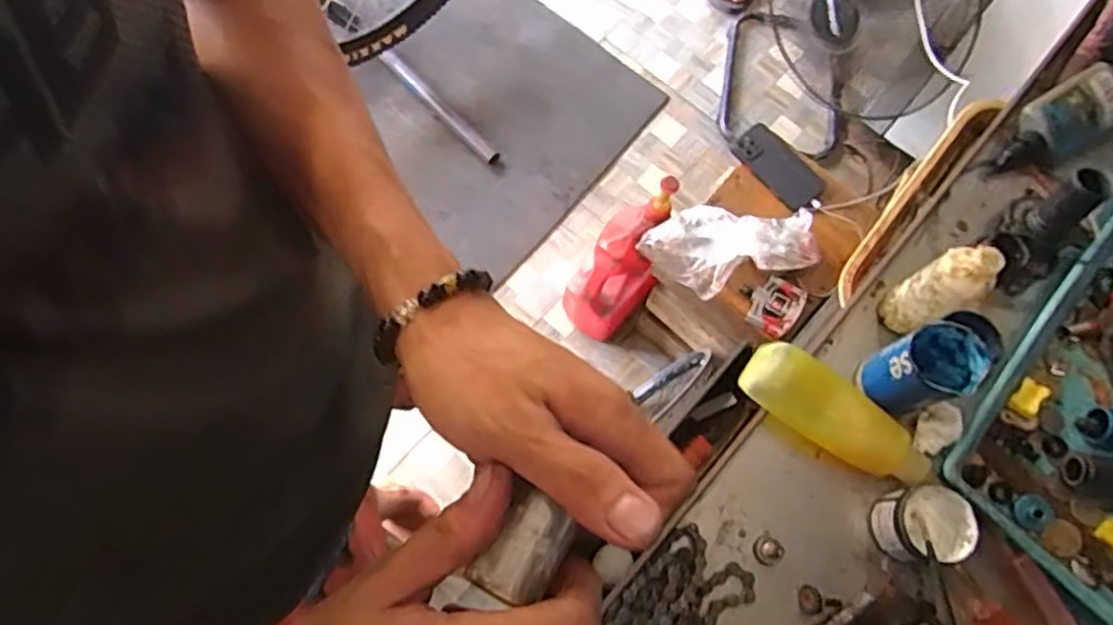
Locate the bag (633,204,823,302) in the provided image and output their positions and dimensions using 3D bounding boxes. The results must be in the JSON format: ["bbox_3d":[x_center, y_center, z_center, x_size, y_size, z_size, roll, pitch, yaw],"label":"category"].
[{"bbox_3d":[0.280,-0.101,1.088,0.286,0.089,0.118,-7,71,-5],"label":"bag"}]

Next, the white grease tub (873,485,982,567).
[{"bbox_3d":[0.264,0.152,0.489,0.055,0.042,0.050,1,68,-2],"label":"white grease tub"}]

